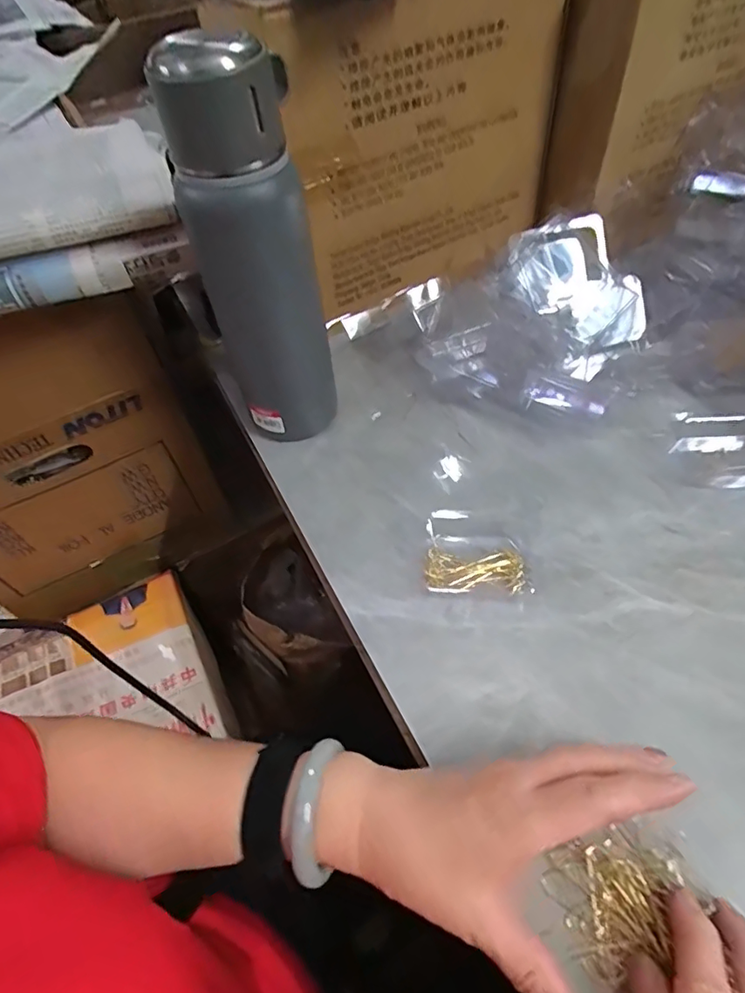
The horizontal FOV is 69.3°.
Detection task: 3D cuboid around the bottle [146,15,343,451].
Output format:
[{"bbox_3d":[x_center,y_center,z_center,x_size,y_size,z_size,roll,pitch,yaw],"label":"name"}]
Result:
[{"bbox_3d":[-0.083,-0.159,0.416,0.082,0.305,0.081,-18,54,-9],"label":"bottle"}]

